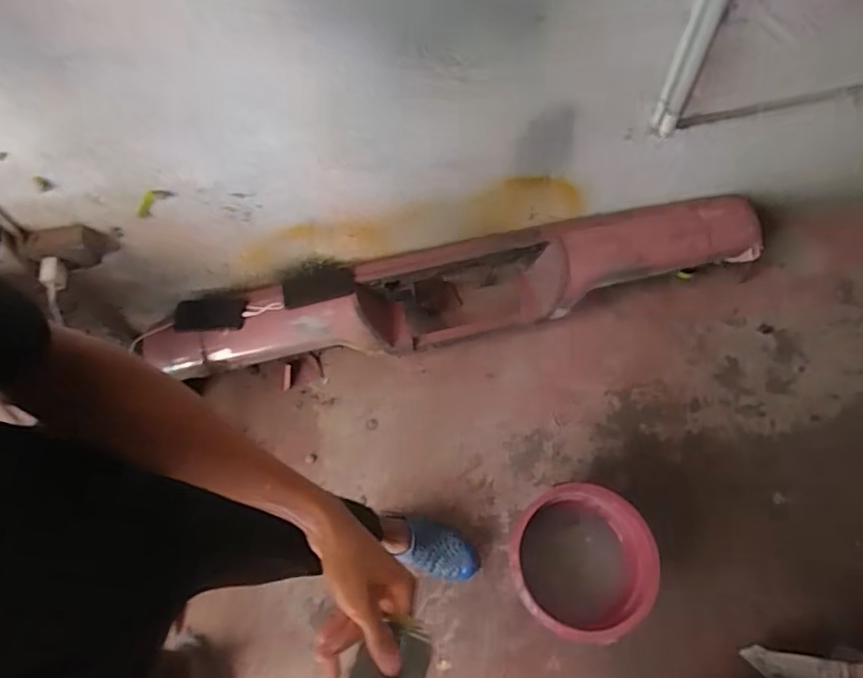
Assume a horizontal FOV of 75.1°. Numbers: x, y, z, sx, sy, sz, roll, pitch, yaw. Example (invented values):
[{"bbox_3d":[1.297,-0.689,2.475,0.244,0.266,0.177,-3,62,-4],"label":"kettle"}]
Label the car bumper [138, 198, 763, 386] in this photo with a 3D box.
[{"bbox_3d":[0.093,-0.114,1.465,1.509,0.262,0.230,-14,66,-3],"label":"car bumper"}]

